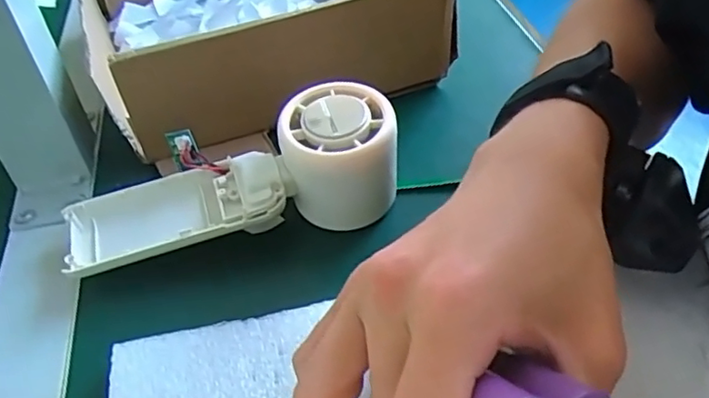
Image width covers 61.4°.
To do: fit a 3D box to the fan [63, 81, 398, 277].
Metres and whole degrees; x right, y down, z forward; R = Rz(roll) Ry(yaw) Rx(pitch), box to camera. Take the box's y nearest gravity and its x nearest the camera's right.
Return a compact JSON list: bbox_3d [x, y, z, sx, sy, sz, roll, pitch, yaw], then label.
[{"bbox_3d":[-0.056,-0.001,0.297,0.163,0.055,0.061,-18,44,6],"label":"fan"}]

